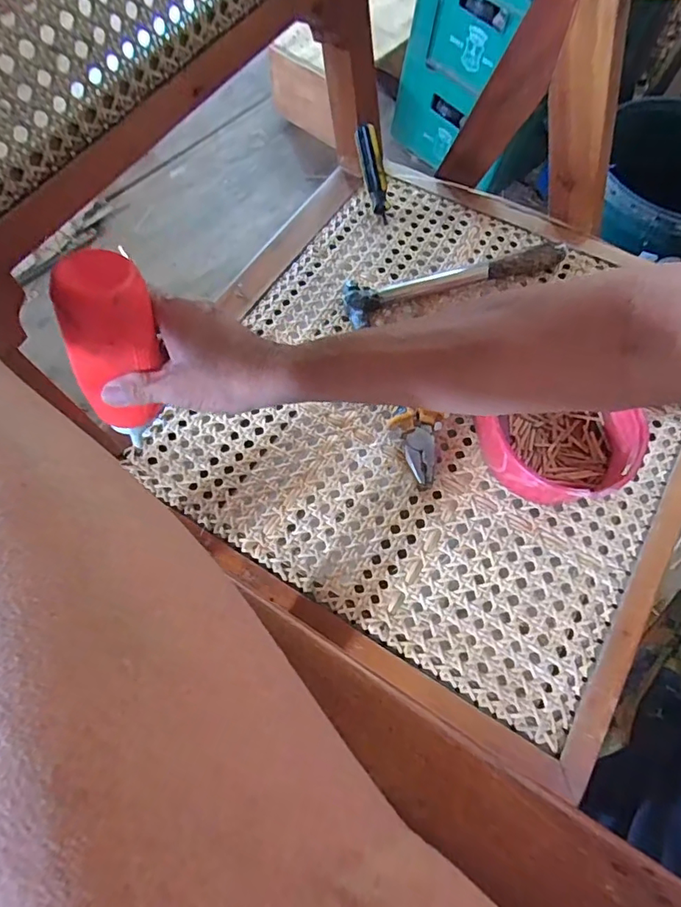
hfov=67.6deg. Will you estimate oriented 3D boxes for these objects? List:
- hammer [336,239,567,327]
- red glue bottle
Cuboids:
[{"bbox_3d":[0.113,-0.188,0.528,0.233,0.025,0.065,-20,67,-8],"label":"hammer"},{"bbox_3d":[-0.161,-0.068,0.362,0.044,0.141,0.054,34,53,15],"label":"red glue bottle"}]

